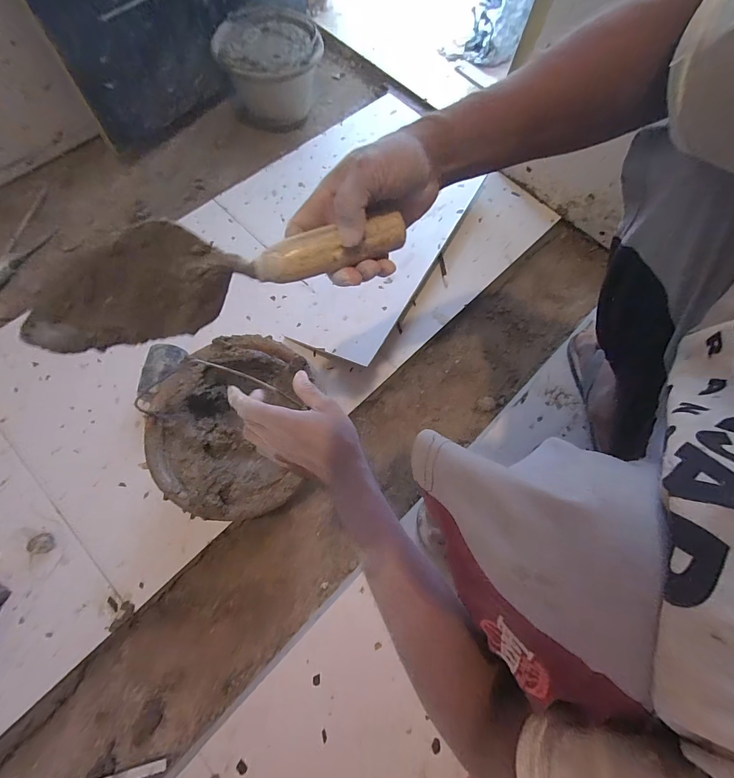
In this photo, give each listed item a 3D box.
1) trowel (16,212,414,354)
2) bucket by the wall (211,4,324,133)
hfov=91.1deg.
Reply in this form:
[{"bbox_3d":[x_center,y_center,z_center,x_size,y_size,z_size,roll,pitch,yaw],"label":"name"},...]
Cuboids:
[{"bbox_3d":[-0.106,-0.090,0.290,0.276,0.076,0.064,-14,68,-3],"label":"trowel"},{"bbox_3d":[-0.231,-0.812,0.914,0.244,0.156,0.255,-2,69,-3],"label":"bucket by the wall"}]

